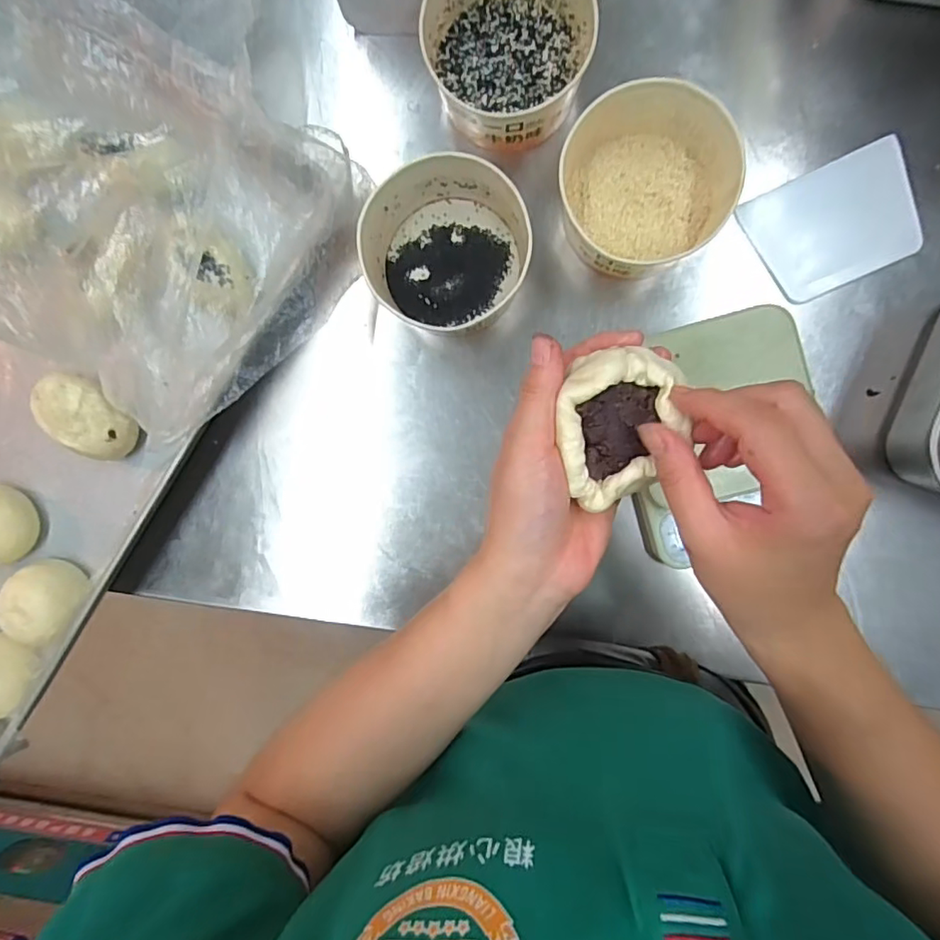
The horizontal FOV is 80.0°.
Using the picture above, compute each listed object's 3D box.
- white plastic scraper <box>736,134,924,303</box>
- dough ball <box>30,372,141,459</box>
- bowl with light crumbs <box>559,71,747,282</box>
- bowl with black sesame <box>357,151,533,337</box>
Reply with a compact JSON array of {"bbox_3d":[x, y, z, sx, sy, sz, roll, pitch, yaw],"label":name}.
[{"bbox_3d":[0.301,-0.200,0.456,0.129,0.008,0.094,-25,96,4],"label":"white plastic scraper"},{"bbox_3d":[-0.334,-0.048,0.493,0.082,0.047,0.062,45,93,1],"label":"dough ball"},{"bbox_3d":[0.135,-0.222,0.441,0.128,0.070,0.126,0,92,3],"label":"bowl with light crumbs"},{"bbox_3d":[-0.017,-0.180,0.459,0.130,0.066,0.131,0,92,3],"label":"bowl with black sesame"}]

